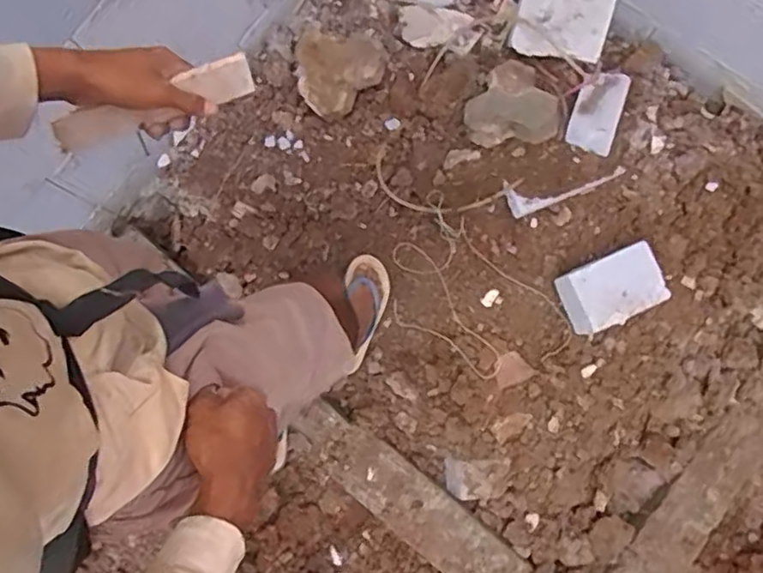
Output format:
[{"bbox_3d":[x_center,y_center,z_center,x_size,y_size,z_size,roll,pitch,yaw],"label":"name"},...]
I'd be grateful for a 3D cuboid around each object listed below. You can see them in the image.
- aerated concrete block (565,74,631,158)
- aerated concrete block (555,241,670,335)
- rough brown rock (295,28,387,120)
[{"bbox_3d":[0.491,-0.397,1.459,0.111,0.051,0.211,20,83,7],"label":"aerated concrete block"},{"bbox_3d":[0.512,0.010,1.432,0.213,0.125,0.148,-23,80,0],"label":"aerated concrete block"},{"bbox_3d":[-0.100,-0.477,1.478,0.203,0.115,0.170,9,82,5],"label":"rough brown rock"}]

